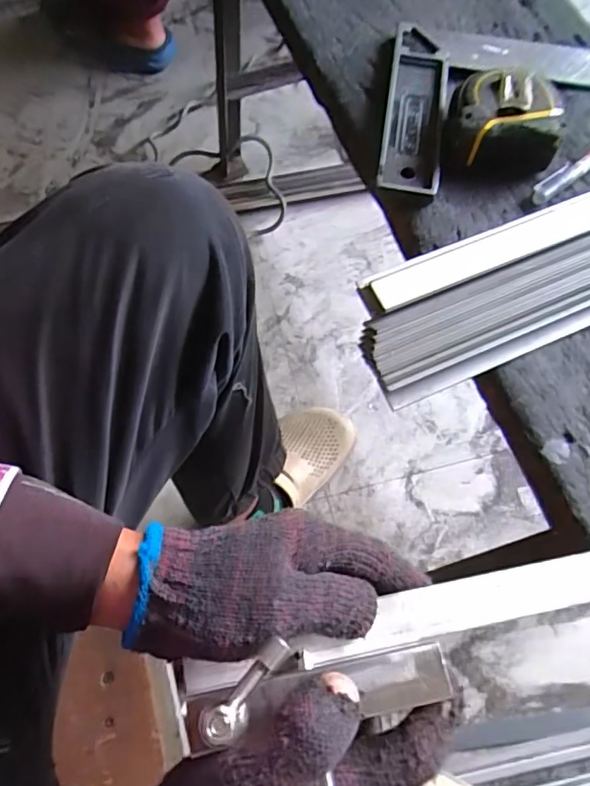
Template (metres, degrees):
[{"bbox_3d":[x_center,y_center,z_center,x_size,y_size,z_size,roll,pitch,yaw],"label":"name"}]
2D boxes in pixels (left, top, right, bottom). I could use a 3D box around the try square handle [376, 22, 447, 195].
[{"bbox_3d":[0.096,-0.229,0.433,0.045,0.012,0.167,8,68,5],"label":"try square handle"}]

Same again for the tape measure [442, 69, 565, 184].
[{"bbox_3d":[0.156,-0.202,0.410,0.081,0.037,0.077,9,68,5],"label":"tape measure"}]

